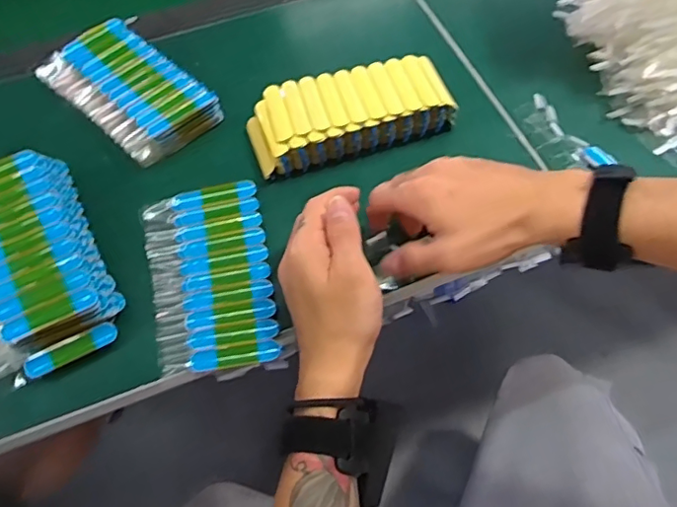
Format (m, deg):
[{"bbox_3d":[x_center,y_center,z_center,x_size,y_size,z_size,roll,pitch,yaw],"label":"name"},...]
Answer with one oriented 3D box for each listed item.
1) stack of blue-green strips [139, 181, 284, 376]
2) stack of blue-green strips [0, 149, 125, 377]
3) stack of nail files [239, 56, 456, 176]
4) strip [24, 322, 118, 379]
[{"bbox_3d":[-0.097,0.015,0.418,0.090,0.007,0.149,-12,60,-5],"label":"stack of blue-green strips"},{"bbox_3d":[-0.228,0.000,0.405,0.095,0.041,0.160,-27,63,-12],"label":"stack of blue-green strips"},{"bbox_3d":[0.008,-0.120,0.475,0.170,0.039,0.069,-18,61,-8],"label":"stack of nail files"},{"bbox_3d":[-0.186,0.067,0.386,0.062,0.006,0.016,-27,78,-15],"label":"strip"}]

